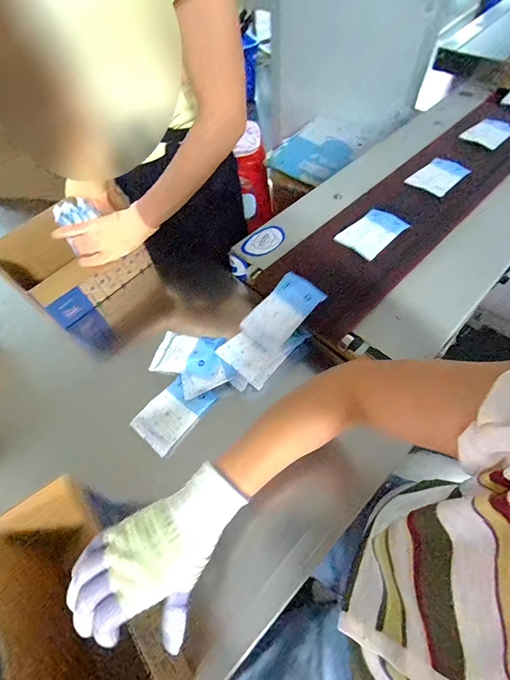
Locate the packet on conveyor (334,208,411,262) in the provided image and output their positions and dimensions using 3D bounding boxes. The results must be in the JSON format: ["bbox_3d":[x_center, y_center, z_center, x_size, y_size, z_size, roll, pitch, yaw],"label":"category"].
[{"bbox_3d":[0.234,-0.215,0.655,0.125,0.026,0.083,-39,64,-18],"label":"packet on conveyor"}]

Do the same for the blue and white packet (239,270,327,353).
[{"bbox_3d":[0.046,-0.049,0.565,0.138,0.011,0.082,-46,72,2],"label":"blue and white packet"}]

